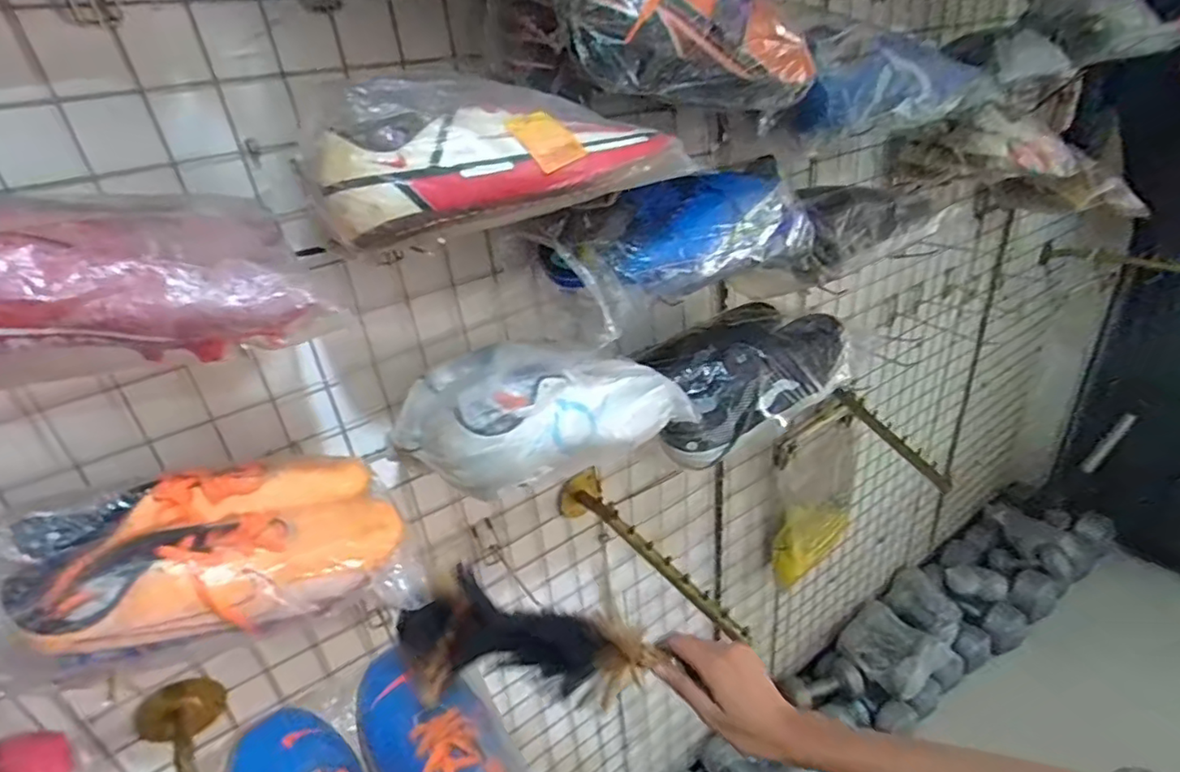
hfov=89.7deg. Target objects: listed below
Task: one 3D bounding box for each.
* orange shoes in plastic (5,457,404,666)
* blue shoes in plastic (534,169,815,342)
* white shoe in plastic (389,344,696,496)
[{"bbox_3d":[-0.271,0.110,0.449,0.220,0.093,0.123,-17,31,-20],"label":"orange shoes in plastic"},{"bbox_3d":[0.092,-0.151,0.576,0.101,0.090,0.322,20,38,39],"label":"blue shoes in plastic"},{"bbox_3d":[-0.039,0.013,0.568,0.271,0.089,0.113,-18,31,-22],"label":"white shoe in plastic"}]

